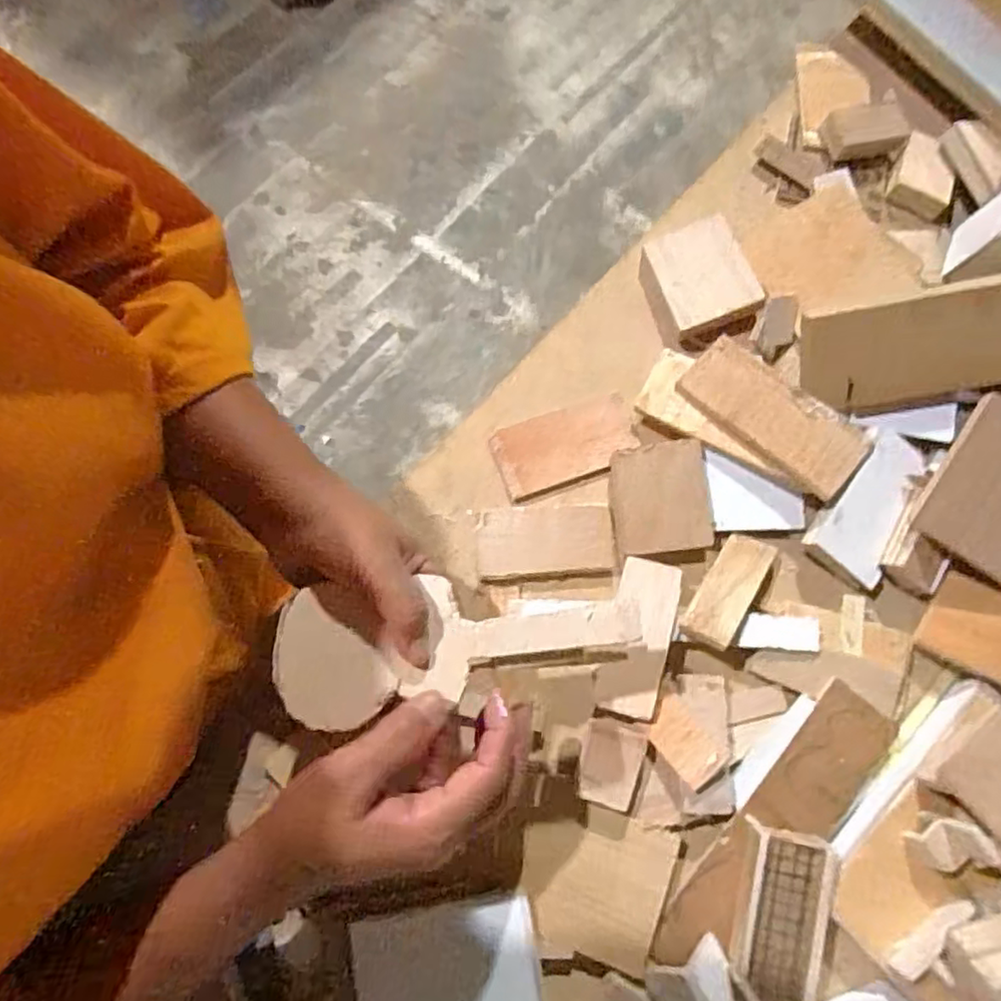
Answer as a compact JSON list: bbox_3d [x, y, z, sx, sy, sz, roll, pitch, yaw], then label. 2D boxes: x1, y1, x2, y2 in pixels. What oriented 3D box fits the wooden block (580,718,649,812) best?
[{"bbox_3d":[0.068,0.160,0.400,0.036,0.013,0.049,14,74,2],"label":"wooden block"}]

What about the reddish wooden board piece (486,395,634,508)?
[{"bbox_3d":[0.047,-0.037,0.467,0.100,0.008,0.059,-19,76,-8],"label":"reddish wooden board piece"}]

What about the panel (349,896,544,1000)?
[{"bbox_3d":[-0.028,0.285,0.369,0.102,0.015,0.099,-7,74,-5],"label":"panel"}]

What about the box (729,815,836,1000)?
[{"bbox_3d":[0.161,0.249,0.378,0.050,0.019,0.107,16,74,2],"label":"box"}]

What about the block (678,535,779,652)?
[{"bbox_3d":[0.151,0.058,0.433,0.031,0.013,0.083,36,64,8],"label":"block"}]

